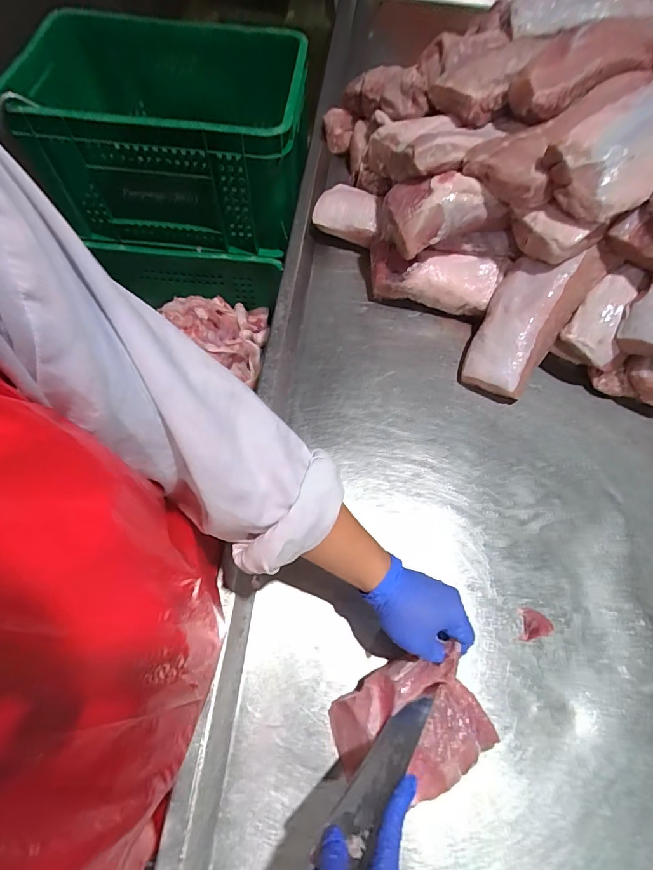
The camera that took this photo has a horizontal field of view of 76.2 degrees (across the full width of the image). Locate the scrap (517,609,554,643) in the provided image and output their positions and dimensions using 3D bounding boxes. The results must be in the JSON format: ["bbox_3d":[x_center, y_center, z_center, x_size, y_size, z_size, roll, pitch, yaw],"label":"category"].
[{"bbox_3d":[0.268,0.244,0.533,0.043,0.004,0.039,5,62,-1],"label":"scrap"}]

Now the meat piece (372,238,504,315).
[{"bbox_3d":[0.182,-0.276,0.748,0.232,0.089,0.093,18,63,5],"label":"meat piece"}]

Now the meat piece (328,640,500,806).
[{"bbox_3d":[0.087,0.312,0.444,0.148,0.072,0.116,-25,67,-16],"label":"meat piece"}]

